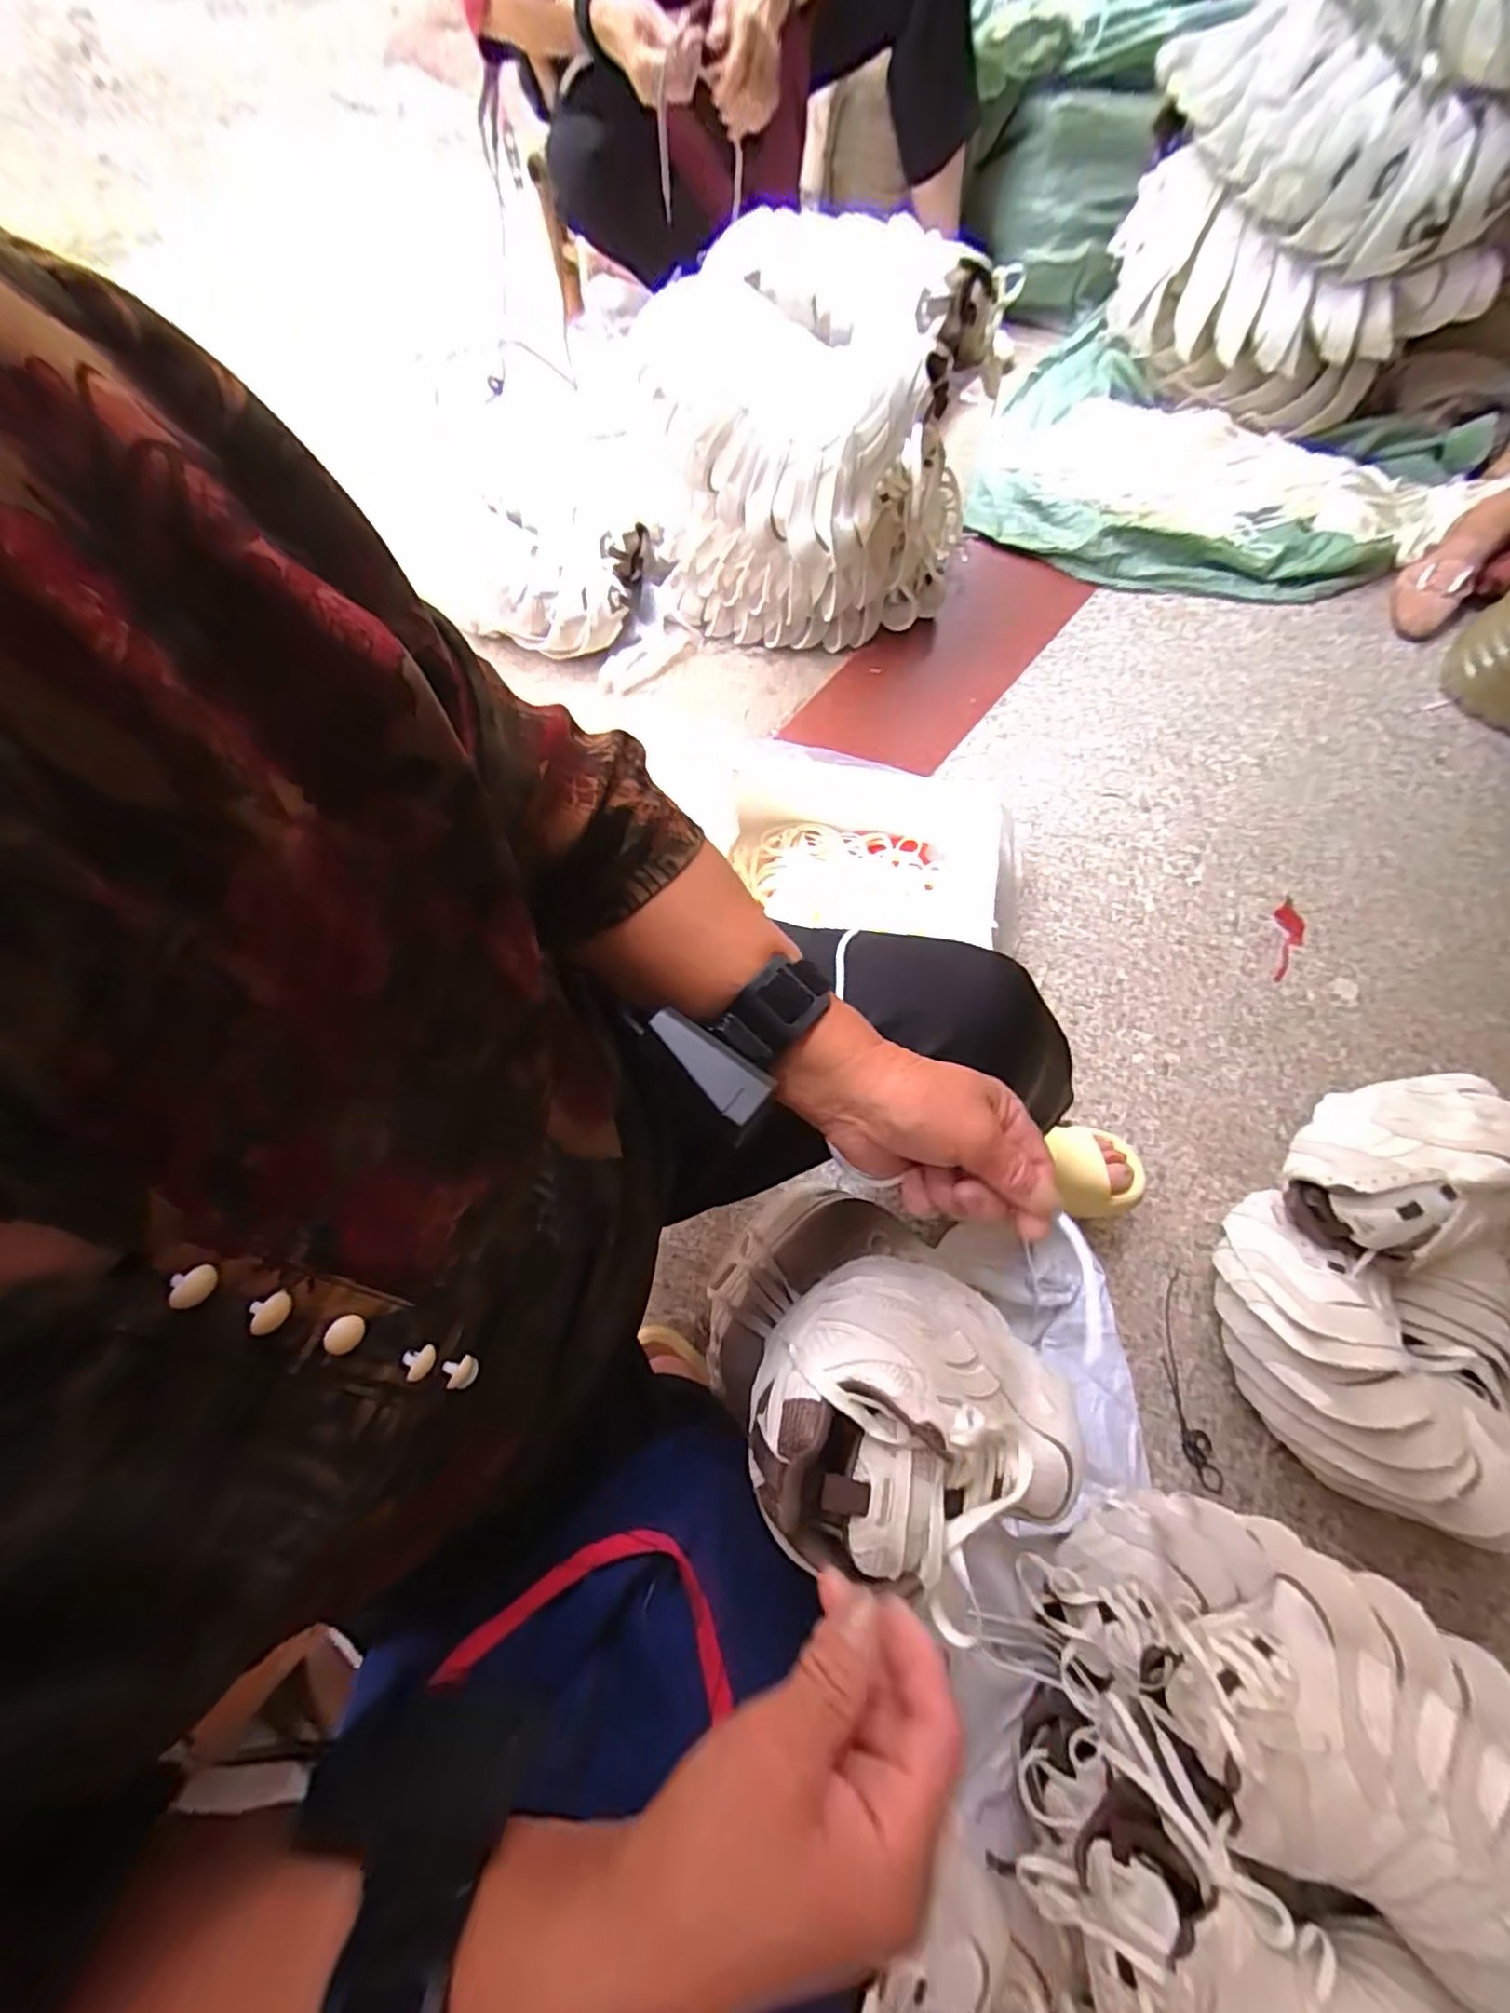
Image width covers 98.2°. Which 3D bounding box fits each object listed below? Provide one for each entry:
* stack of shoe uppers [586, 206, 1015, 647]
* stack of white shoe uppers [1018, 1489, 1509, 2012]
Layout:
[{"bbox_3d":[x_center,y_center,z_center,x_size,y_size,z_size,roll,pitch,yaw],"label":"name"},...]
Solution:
[{"bbox_3d":[0.054,-0.775,0.900,0.500,0.332,0.360,21,77,4],"label":"stack of shoe uppers"},{"bbox_3d":[0.471,0.593,0.570,0.331,0.228,0.227,24,77,4],"label":"stack of white shoe uppers"}]

